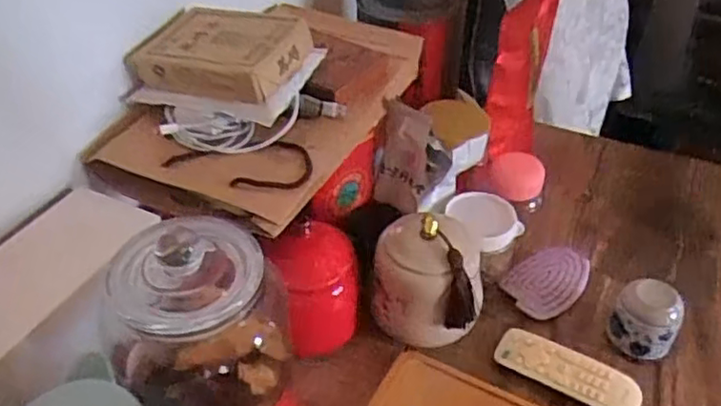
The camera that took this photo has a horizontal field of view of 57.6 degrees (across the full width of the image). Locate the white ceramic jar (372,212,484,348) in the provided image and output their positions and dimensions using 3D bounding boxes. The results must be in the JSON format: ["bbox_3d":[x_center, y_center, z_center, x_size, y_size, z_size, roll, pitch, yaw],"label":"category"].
[{"bbox_3d":[0.069,0.072,0.688,0.112,0.111,0.111,5,41,6],"label":"white ceramic jar"}]

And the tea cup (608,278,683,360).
[{"bbox_3d":[0.302,0.127,0.698,0.065,0.077,0.055,25,47,26],"label":"tea cup"}]

